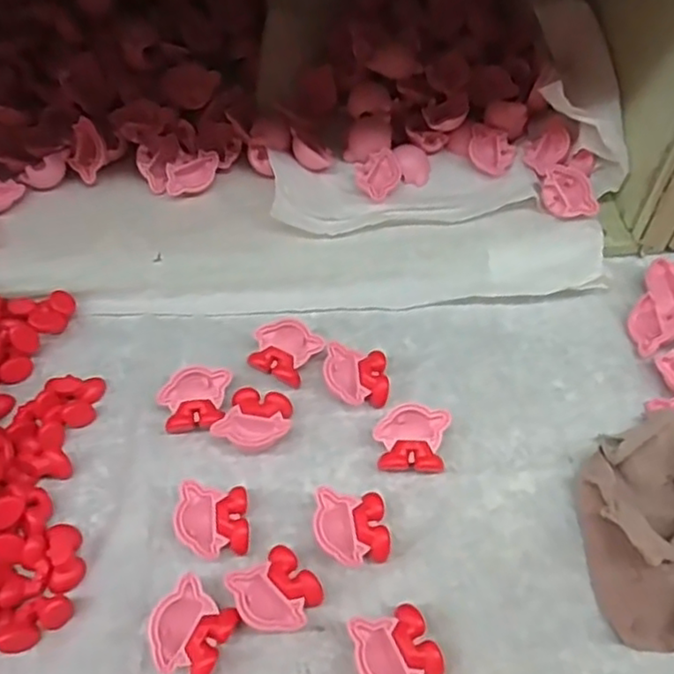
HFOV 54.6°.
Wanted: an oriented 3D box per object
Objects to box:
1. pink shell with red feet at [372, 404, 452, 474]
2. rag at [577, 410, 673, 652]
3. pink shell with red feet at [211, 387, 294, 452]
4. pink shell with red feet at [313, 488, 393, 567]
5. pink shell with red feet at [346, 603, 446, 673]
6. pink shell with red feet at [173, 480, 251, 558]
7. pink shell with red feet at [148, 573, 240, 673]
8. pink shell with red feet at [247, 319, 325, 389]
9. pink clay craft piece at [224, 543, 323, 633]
[{"bbox_3d":[0.037,0.053,0.329,0.035,0.015,0.032,7,58,6],"label":"pink shell with red feet"},{"bbox_3d":[0.150,0.084,0.298,0.097,0.027,0.078,-36,63,-20],"label":"rag"},{"bbox_3d":[-0.043,0.044,0.338,0.036,0.013,0.032,4,57,4],"label":"pink shell with red feet"},{"bbox_3d":[0.007,0.090,0.305,0.033,0.016,0.033,-2,57,0],"label":"pink shell with red feet"},{"bbox_3d":[0.025,0.134,0.275,0.033,0.015,0.034,-17,58,-9],"label":"pink shell with red feet"},{"bbox_3d":[-0.058,0.087,0.308,0.033,0.016,0.032,-1,57,1],"label":"pink shell with red feet"},{"bbox_3d":[-0.062,0.127,0.281,0.032,0.016,0.035,23,61,15],"label":"pink shell with red feet"},{"bbox_3d":[-0.029,0.008,0.358,0.036,0.015,0.030,22,60,15],"label":"pink shell with red feet"},{"bbox_3d":[-0.027,0.113,0.290,0.035,0.017,0.033,40,66,23],"label":"pink clay craft piece"}]

